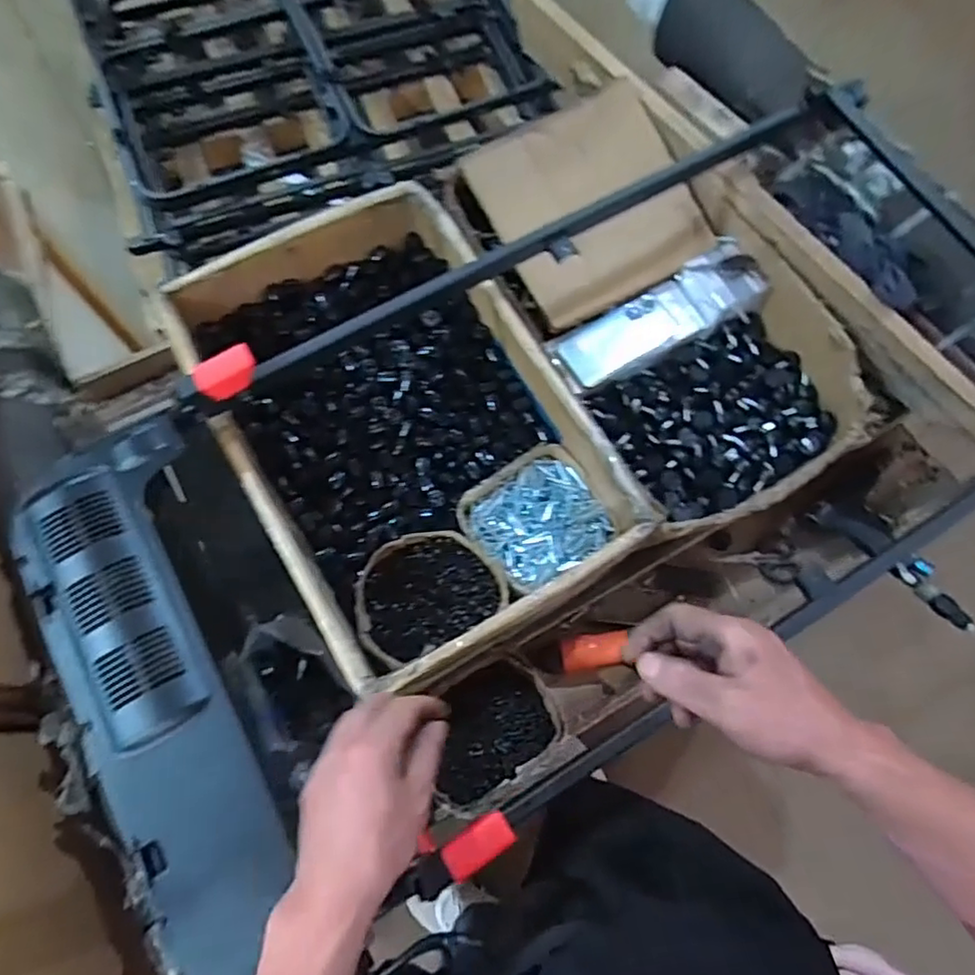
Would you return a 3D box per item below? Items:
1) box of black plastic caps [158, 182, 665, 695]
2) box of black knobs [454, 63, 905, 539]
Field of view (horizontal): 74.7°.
[{"bbox_3d":[-0.097,-0.065,0.741,0.343,0.137,0.502,-30,75,-11],"label":"box of black plastic caps"},{"bbox_3d":[0.211,-0.239,0.836,0.356,0.132,0.586,-30,75,-11],"label":"box of black knobs"}]

